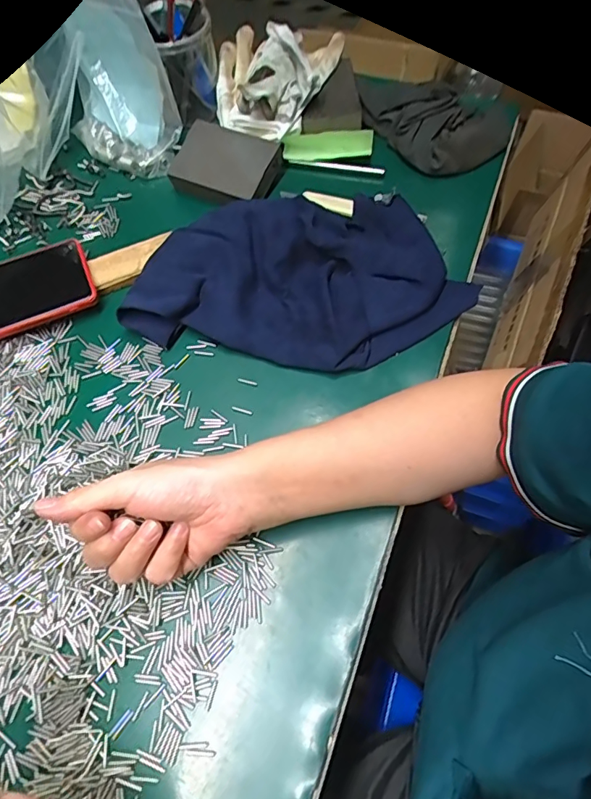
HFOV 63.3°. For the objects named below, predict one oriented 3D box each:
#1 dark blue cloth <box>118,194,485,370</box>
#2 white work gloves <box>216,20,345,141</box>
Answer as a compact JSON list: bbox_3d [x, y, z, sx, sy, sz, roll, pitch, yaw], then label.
[{"bbox_3d":[0.008,-0.119,0.436,0.281,0.045,0.188,8,65,5],"label":"dark blue cloth"},{"bbox_3d":[-0.026,-0.363,0.528,0.125,0.055,0.151,16,64,9],"label":"white work gloves"}]

